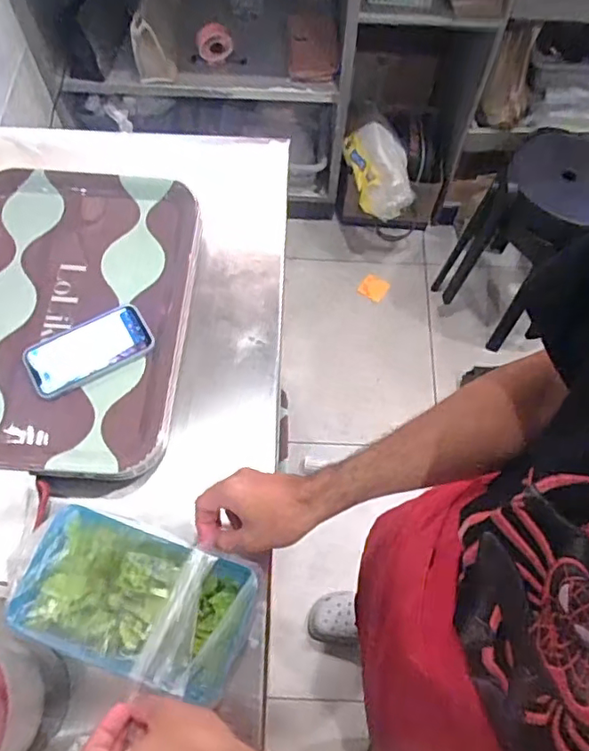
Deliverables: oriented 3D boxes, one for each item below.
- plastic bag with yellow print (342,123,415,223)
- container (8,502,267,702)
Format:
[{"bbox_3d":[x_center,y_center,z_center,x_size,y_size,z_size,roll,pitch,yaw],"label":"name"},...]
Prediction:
[{"bbox_3d":[0.241,-0.556,1.566,0.164,0.112,0.232,-16,66,-8],"label":"plastic bag with yellow print"},{"bbox_3d":[-0.152,0.224,0.576,0.210,0.085,0.124,17,66,7],"label":"container"}]

